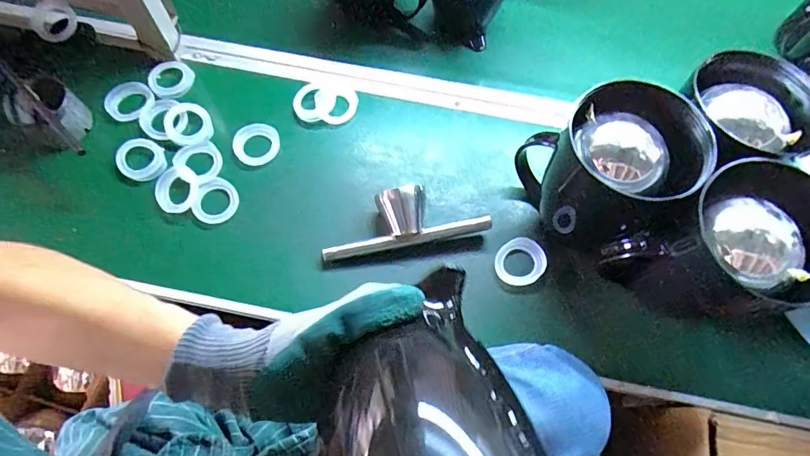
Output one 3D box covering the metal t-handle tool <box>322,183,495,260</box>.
[{"bbox_3d":[-0.002,-0.015,0.556,0.200,0.049,0.065,-9,66,-7],"label":"metal t-handle tool"}]

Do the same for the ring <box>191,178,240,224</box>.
[{"bbox_3d":[-0.232,-0.033,0.583,0.050,0.016,0.056,9,74,-5],"label":"ring"}]

